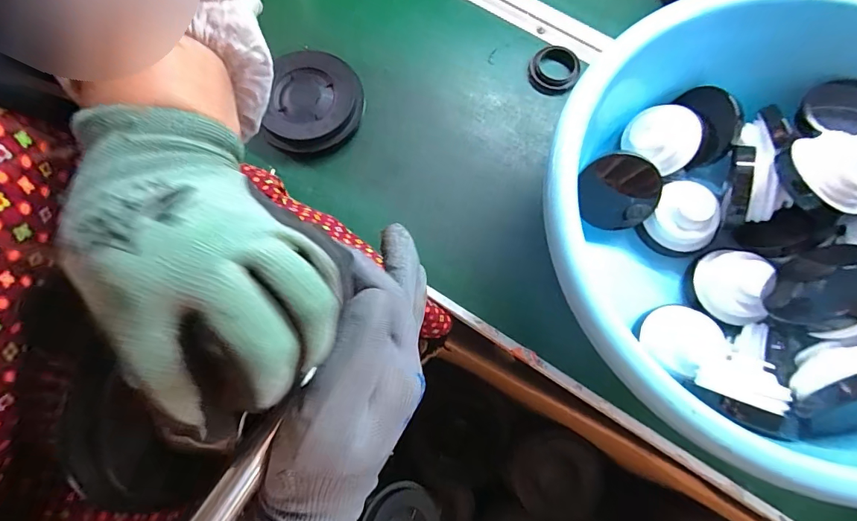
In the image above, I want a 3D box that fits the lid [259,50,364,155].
[{"bbox_3d":[-0.121,-0.166,0.452,0.096,0.026,0.116,6,76,1],"label":"lid"}]

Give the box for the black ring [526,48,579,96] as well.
[{"bbox_3d":[0.141,-0.215,0.472,0.055,0.012,0.054,22,77,5],"label":"black ring"}]

